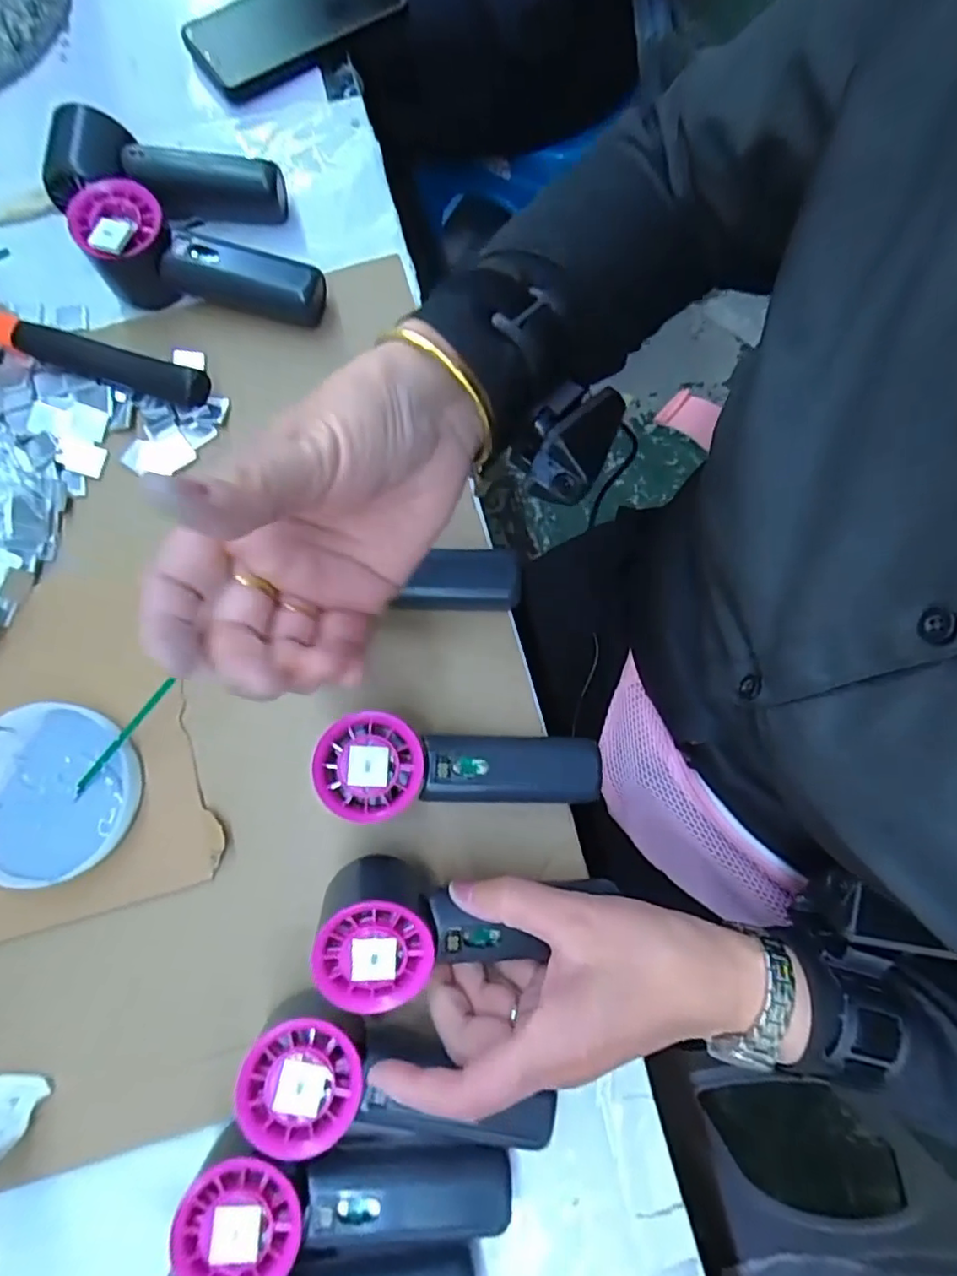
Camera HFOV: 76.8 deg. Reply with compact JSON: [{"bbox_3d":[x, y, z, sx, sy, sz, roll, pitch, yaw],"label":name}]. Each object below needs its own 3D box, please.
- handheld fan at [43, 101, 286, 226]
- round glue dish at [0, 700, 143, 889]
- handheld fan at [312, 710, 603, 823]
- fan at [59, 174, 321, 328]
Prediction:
[{"bbox_3d":[-0.217,-0.326,0.425,0.155,0.046,0.053,4,78,-14],"label":"handheld fan"},{"bbox_3d":[-0.248,0.089,0.349,0.091,0.024,0.099,0,78,1],"label":"round glue dish"},{"bbox_3d":[-0.008,0.074,0.342,0.150,0.061,0.051,1,78,1],"label":"handheld fan"},{"bbox_3d":[-0.183,-0.253,0.405,0.157,0.056,0.055,8,79,3],"label":"fan"}]

